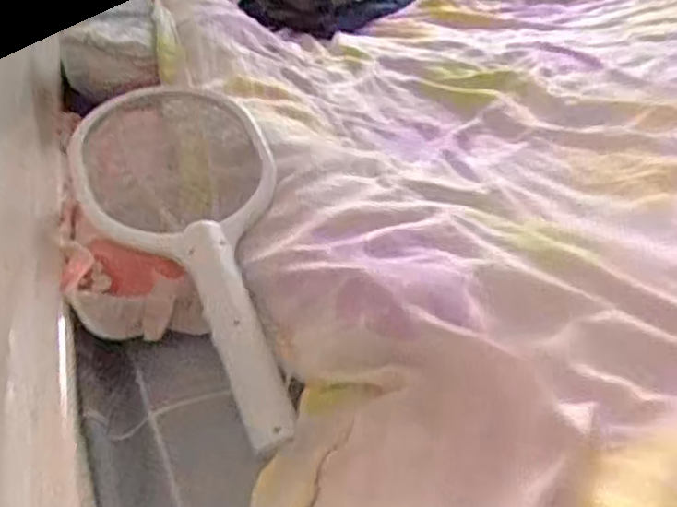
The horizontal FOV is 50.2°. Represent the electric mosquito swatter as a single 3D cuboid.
[{"bbox_3d":[-0.119,-0.014,0.620,0.170,0.028,0.393,-13,53,-18],"label":"electric mosquito swatter"}]

